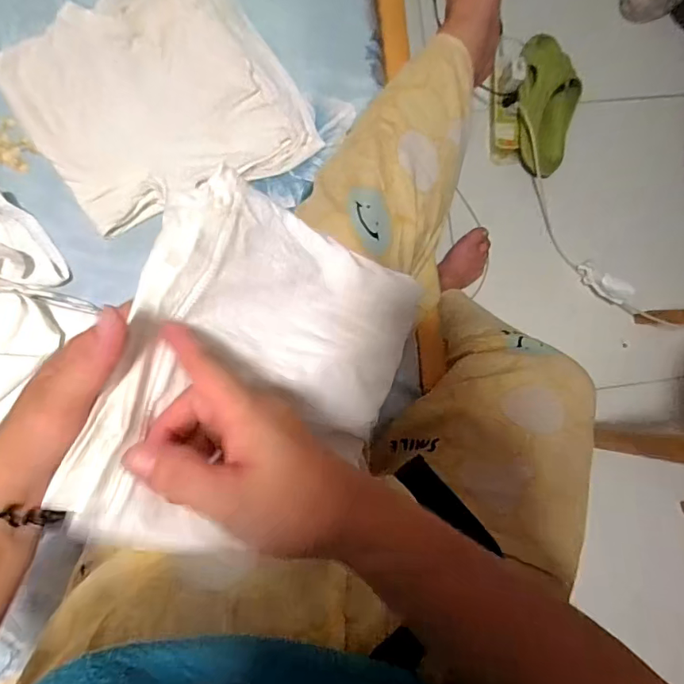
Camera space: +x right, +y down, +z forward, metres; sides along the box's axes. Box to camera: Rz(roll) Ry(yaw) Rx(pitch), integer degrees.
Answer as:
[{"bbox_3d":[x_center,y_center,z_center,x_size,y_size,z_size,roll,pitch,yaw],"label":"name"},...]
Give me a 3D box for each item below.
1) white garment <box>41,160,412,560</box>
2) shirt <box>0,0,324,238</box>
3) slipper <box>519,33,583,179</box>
[{"bbox_3d":[-0.046,0.024,0.314,0.193,0.035,0.220,22,73,-31],"label":"white garment"},{"bbox_3d":[-0.202,-0.269,0.525,0.273,0.026,0.257,-31,90,-6],"label":"shirt"},{"bbox_3d":[0.399,-0.460,0.909,0.110,0.067,0.261,8,85,-4],"label":"slipper"}]

